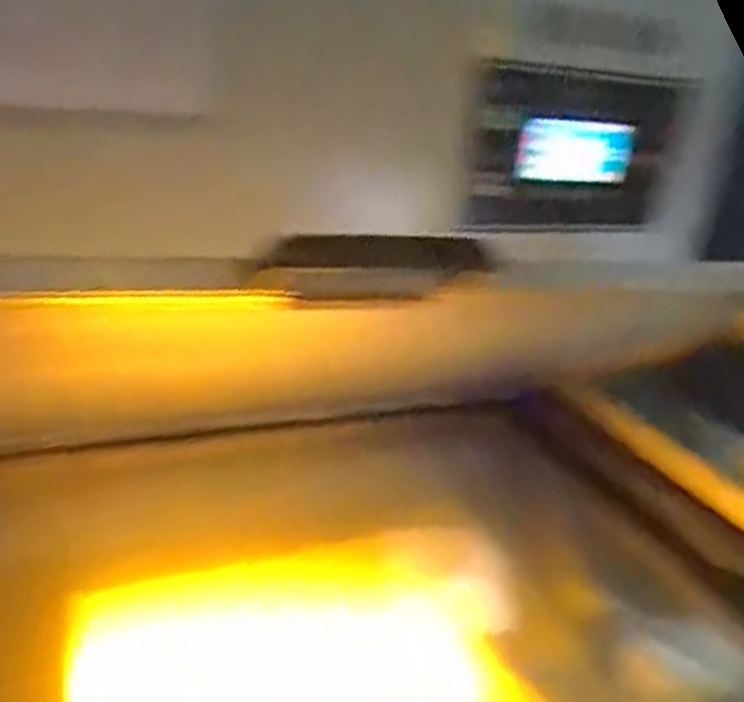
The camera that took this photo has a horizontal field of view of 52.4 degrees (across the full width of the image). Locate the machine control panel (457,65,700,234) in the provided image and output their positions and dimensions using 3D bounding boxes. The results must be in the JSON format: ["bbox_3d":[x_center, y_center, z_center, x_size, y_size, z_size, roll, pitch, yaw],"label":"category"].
[{"bbox_3d":[0.350,-0.318,1.239,0.453,0.264,0.064,-6,38,-26],"label":"machine control panel"}]

